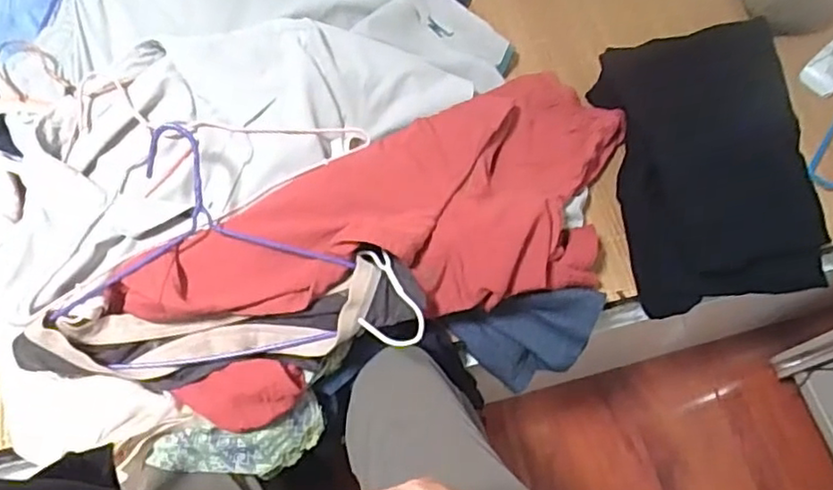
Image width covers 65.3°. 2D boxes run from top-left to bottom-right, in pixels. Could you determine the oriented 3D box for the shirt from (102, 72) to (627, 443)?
[{"bbox_3d":[0.005,-0.006,0.674,0.560,0.126,0.232,-31,70,-10],"label":"shirt"}]

